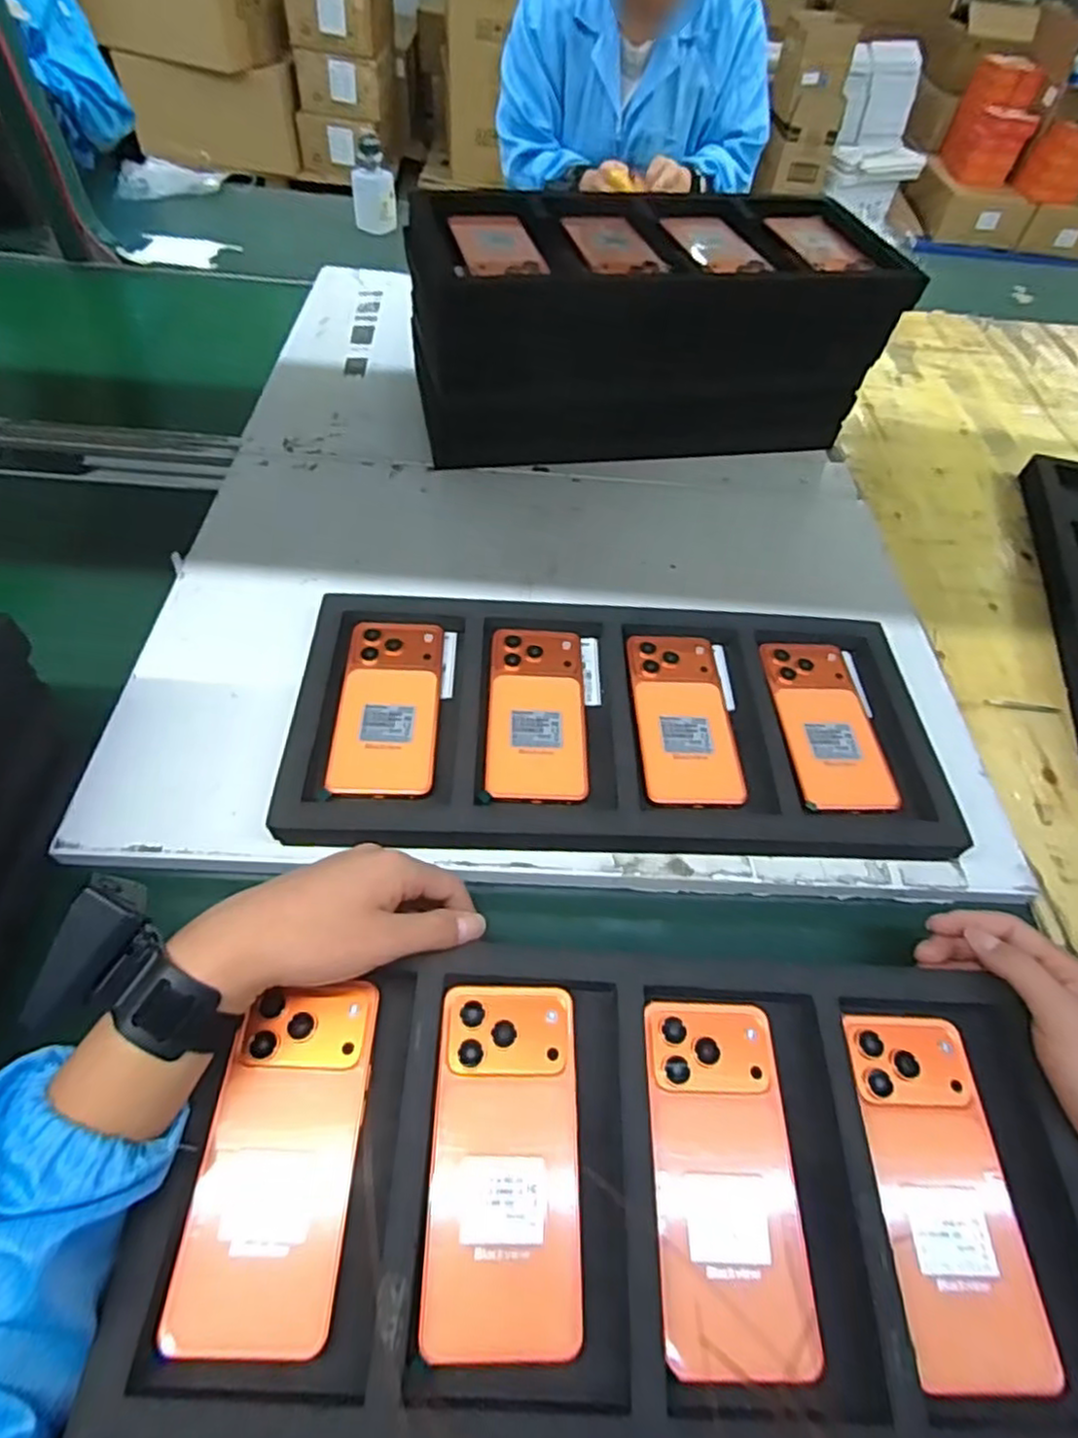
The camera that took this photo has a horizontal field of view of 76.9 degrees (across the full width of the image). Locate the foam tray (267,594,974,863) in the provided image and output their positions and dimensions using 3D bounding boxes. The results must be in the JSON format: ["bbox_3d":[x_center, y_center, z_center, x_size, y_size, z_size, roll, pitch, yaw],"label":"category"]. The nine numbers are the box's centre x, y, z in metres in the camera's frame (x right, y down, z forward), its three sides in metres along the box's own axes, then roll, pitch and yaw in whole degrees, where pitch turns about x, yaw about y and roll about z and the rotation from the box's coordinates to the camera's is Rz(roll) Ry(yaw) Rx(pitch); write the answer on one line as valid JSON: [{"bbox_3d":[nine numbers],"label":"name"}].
[{"bbox_3d":[0.064,-0.003,0.528,0.482,0.028,0.220,3,55,-3],"label":"foam tray"}]

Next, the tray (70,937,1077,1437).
[{"bbox_3d":[0.051,0.235,0.352,0.460,0.029,0.222,2,51,-4],"label":"tray"}]

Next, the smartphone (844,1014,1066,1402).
[{"bbox_3d":[0.214,0.247,0.361,0.070,0.015,0.162,4,55,-2],"label":"smartphone"}]

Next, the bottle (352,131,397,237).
[{"bbox_3d":[-0.266,-0.858,1.093,0.070,0.122,0.052,-6,56,-10],"label":"bottle"}]

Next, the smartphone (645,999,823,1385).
[{"bbox_3d":[0.098,0.236,0.359,0.072,0.014,0.162,4,55,-3],"label":"smartphone"}]

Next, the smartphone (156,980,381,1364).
[{"bbox_3d":[-0.132,0.221,0.350,0.075,0.014,0.159,4,55,-2],"label":"smartphone"}]

